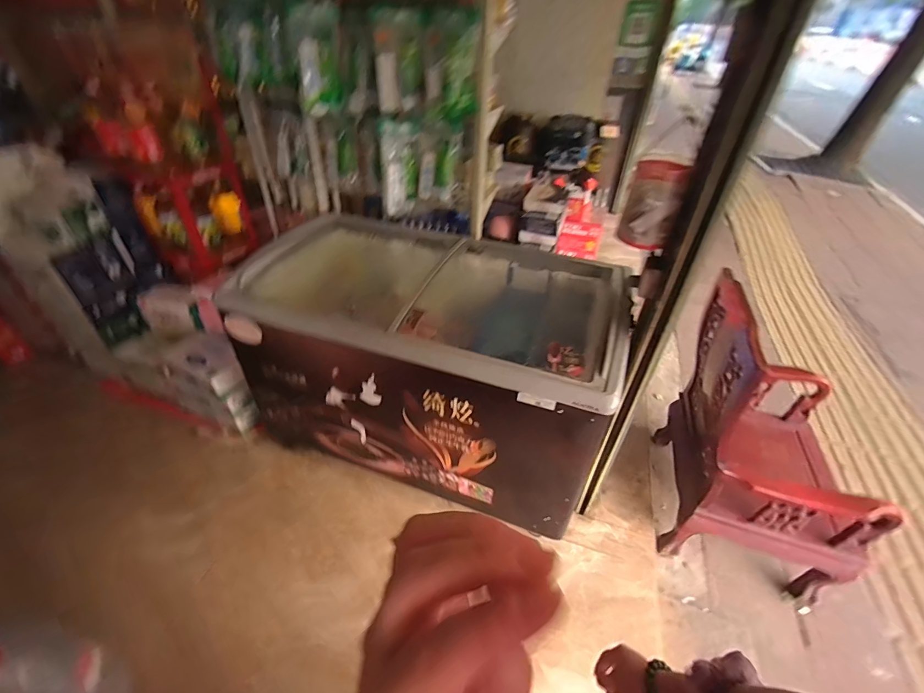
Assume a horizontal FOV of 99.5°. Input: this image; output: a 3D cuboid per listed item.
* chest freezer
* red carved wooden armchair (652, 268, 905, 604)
[{"bbox_3d":[-0.145,0.082,1.607,1.366,0.871,0.703,13,40,14],"label":"chest freezer"},{"bbox_3d":[1.130,0.311,1.444,0.620,0.954,0.726,10,39,10],"label":"red carved wooden armchair"}]

